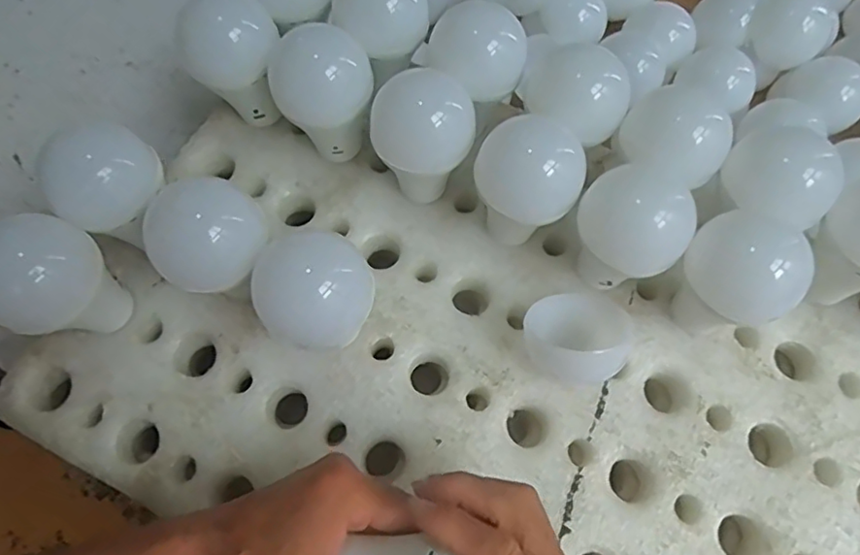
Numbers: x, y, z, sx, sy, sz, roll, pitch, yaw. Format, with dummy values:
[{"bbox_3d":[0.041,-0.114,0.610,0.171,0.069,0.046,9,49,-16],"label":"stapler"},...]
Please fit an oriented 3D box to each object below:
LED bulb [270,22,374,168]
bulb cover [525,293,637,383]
[{"bbox_3d":[-0.071,-0.121,0.405,0.065,0.095,0.060,-12,70,-6],"label":"LED bulb"},{"bbox_3d":[0.092,0.034,0.375,0.061,0.045,0.061,28,72,9],"label":"bulb cover"}]

